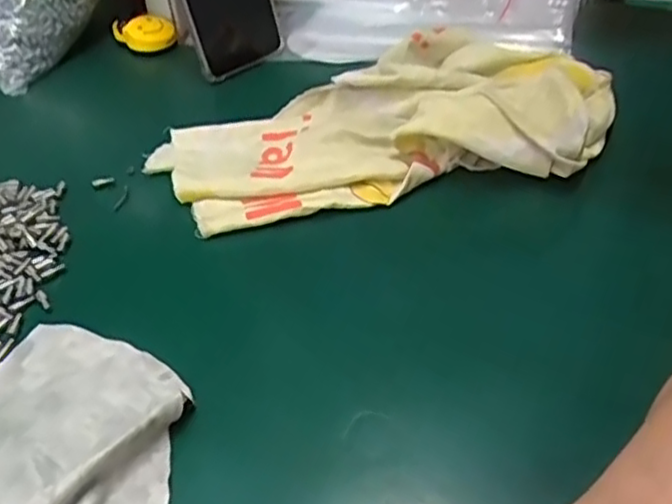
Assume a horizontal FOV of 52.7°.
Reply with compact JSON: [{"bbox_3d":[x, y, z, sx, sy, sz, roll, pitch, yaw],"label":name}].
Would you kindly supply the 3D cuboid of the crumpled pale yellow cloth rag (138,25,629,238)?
[{"bbox_3d":[0.034,-0.090,0.448,0.307,0.046,0.151,-9,42,-6],"label":"crumpled pale yellow cloth rag"}]

